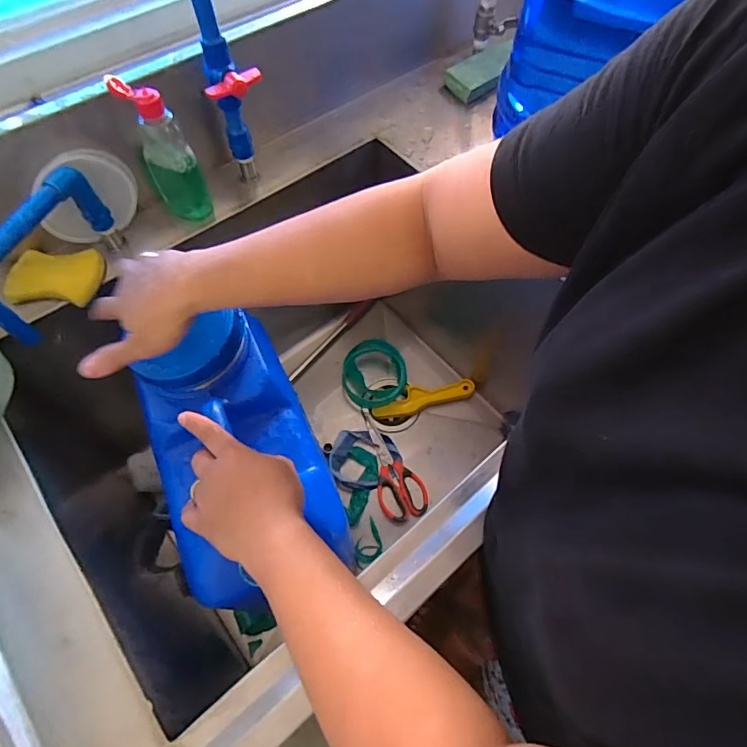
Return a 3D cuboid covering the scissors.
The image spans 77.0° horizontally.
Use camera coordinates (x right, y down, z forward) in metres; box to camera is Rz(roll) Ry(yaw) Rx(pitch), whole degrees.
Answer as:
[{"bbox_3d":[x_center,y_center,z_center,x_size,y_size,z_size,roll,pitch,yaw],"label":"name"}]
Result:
[{"bbox_3d":[0.035,0.155,0.857,0.083,0.014,0.219,-12,62,-7],"label":"scissors"}]

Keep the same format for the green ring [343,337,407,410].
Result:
[{"bbox_3d":[0.002,0.001,0.940,0.124,0.034,0.145,0,62,-1],"label":"green ring"}]

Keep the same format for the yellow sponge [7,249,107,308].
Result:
[{"bbox_3d":[-0.383,-0.118,0.567,0.103,0.024,0.067,-1,62,-1],"label":"yellow sponge"}]

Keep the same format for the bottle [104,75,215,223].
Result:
[{"bbox_3d":[-0.249,-0.263,0.571,0.060,0.166,0.047,-26,65,-14],"label":"bottle"}]

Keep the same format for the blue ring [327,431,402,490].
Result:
[{"bbox_3d":[-0.016,0.152,0.854,0.127,0.023,0.111,-2,62,-2],"label":"blue ring"}]

